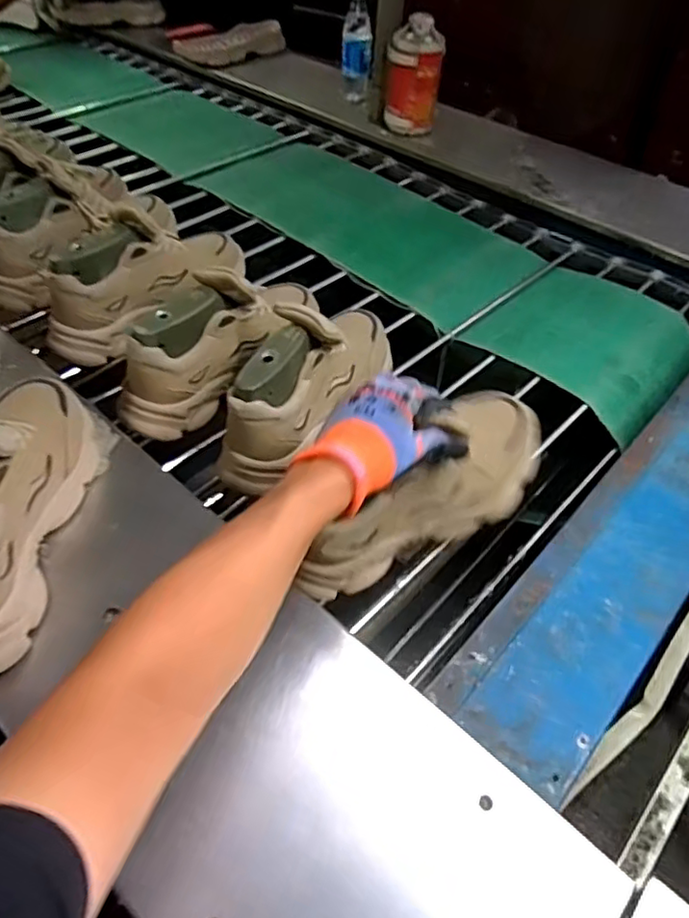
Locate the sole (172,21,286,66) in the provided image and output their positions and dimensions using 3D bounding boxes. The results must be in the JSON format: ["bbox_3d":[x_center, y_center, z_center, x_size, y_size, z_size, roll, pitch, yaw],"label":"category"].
[{"bbox_3d":[-0.273,-0.992,1.488,0.266,0.085,0.047,-17,51,-16],"label":"sole"}]

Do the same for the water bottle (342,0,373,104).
[{"bbox_3d":[0.025,-0.855,1.282,0.062,0.211,0.066,2,49,0],"label":"water bottle"}]

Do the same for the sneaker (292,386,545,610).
[{"bbox_3d":[0.074,0.035,0.593,0.277,0.120,0.091,-35,58,-16],"label":"sneaker"}]

